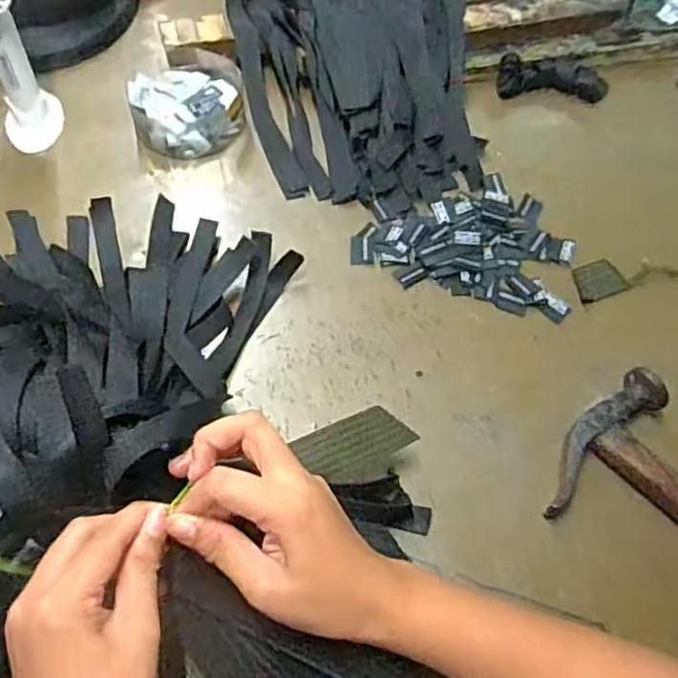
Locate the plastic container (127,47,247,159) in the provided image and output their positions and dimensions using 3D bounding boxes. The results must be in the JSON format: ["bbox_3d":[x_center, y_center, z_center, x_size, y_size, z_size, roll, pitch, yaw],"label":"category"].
[{"bbox_3d":[-0.136,-0.216,0.600,0.097,0.031,0.114,-10,62,-9],"label":"plastic container"}]

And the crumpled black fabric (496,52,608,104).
[{"bbox_3d":[0.203,-0.251,0.634,0.104,0.021,0.045,-3,61,-6],"label":"crumpled black fabric"}]

